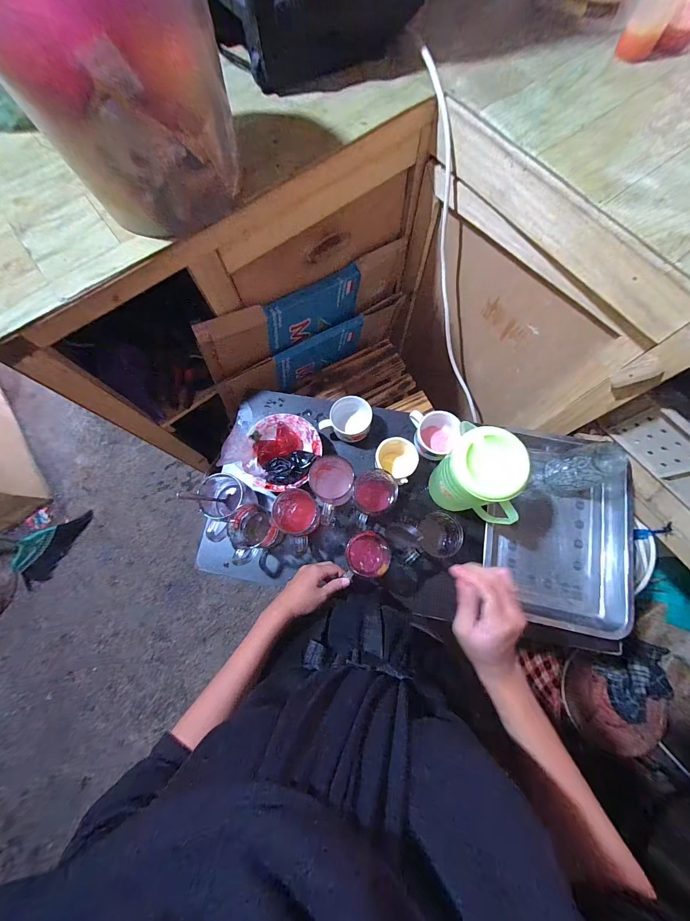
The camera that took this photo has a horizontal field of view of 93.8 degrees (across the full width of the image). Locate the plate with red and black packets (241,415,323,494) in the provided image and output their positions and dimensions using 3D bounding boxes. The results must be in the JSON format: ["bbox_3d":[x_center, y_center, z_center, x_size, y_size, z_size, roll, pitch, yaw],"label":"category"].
[{"bbox_3d":[-0.118,-0.016,0.629,0.136,0.042,0.148,1,76,3],"label":"plate with red and black packets"}]

